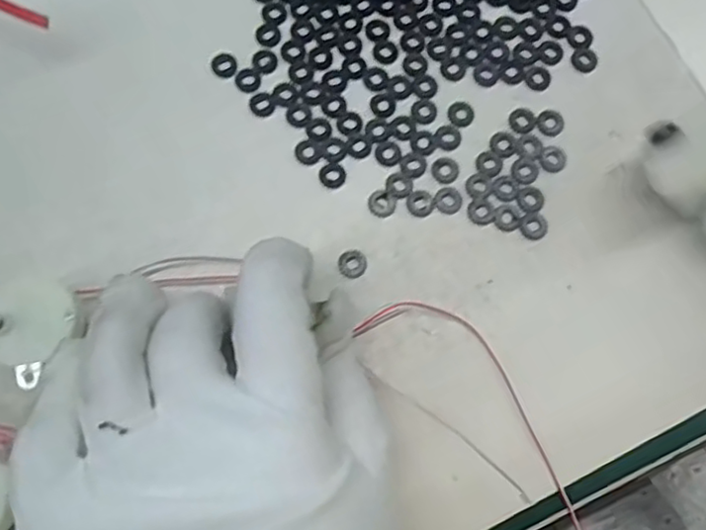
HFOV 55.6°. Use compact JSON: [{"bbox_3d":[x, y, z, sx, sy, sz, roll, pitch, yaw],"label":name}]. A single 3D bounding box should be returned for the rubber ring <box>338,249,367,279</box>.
[{"bbox_3d":[0.000,-0.001,0.253,0.011,0.004,0.011,0,77,0],"label":"rubber ring"}]

